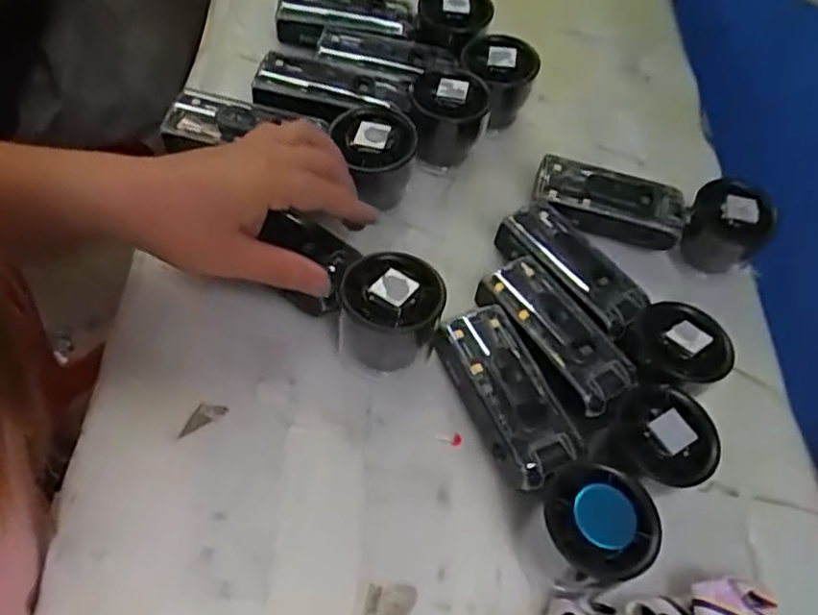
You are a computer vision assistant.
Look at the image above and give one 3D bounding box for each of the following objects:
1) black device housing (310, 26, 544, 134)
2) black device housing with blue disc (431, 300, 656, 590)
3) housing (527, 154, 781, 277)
[{"bbox_3d":[0.012,-0.185,0.537,0.171,0.061,0.055,16,52,-3],"label":"black device housing"},{"bbox_3d":[0.071,0.075,0.383,0.055,0.047,0.171,-14,59,-23],"label":"black device housing with blue disc"},{"bbox_3d":[0.173,-0.070,0.496,0.170,0.049,0.053,16,52,-3],"label":"housing"}]

